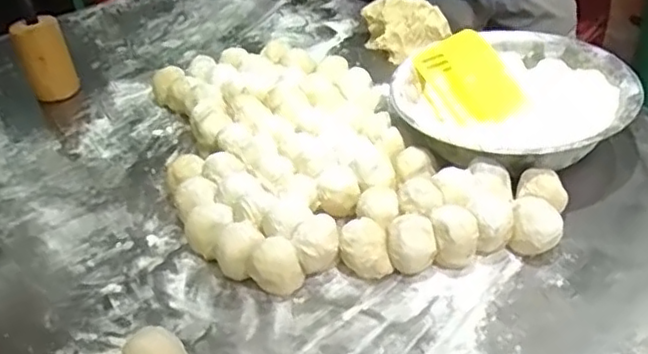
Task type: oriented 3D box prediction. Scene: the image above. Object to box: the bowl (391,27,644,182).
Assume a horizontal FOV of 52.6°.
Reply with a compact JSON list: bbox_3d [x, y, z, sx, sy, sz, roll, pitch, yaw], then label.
[{"bbox_3d":[0.227,-0.084,0.797,0.265,0.089,0.249,-5,36,3],"label":"bowl"}]

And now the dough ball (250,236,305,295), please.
[{"bbox_3d":[-0.047,0.089,0.643,0.048,0.051,0.041,-13,36,-8],"label":"dough ball"}]

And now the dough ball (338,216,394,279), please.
[{"bbox_3d":[0.041,0.074,0.648,0.047,0.051,0.043,-5,36,3],"label":"dough ball"}]

